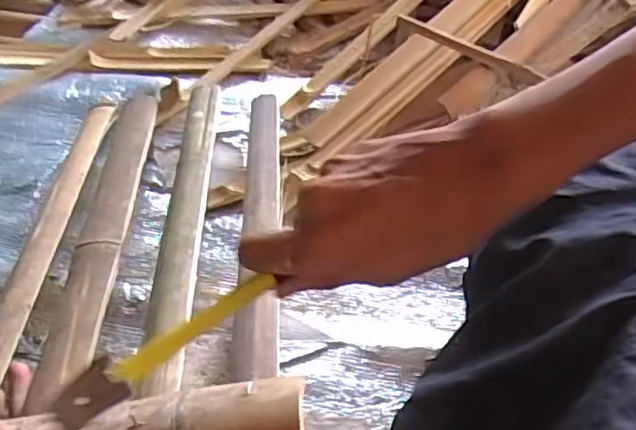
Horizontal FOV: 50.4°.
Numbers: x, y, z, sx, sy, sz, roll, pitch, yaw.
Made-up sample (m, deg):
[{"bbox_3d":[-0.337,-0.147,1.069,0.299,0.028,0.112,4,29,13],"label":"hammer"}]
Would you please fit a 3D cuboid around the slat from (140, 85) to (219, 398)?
[{"bbox_3d":[-0.127,-0.015,0.660,0.037,0.028,0.455,0,42,-4],"label":"slat"}]

